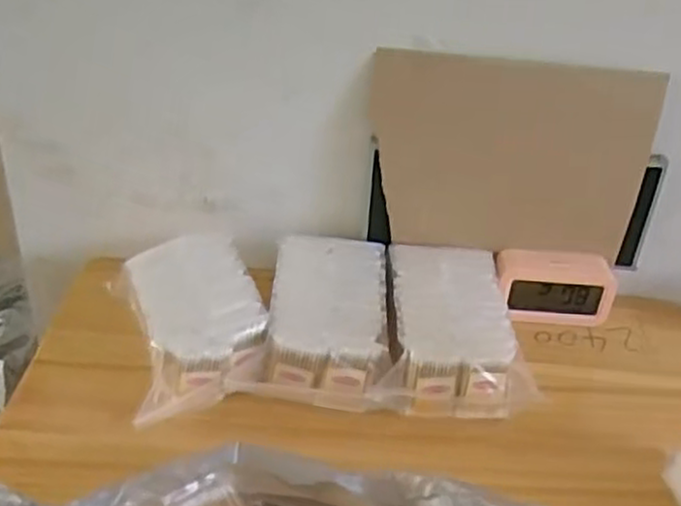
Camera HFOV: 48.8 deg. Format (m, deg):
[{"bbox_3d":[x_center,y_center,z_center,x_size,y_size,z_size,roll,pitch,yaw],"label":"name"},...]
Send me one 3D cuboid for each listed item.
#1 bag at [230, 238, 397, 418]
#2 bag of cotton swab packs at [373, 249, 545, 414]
[{"bbox_3d":[-0.018,0.070,0.838,0.156,0.076,0.210,6,33,2],"label":"bag"},{"bbox_3d":[0.120,0.082,0.839,0.158,0.081,0.208,4,33,-1],"label":"bag of cotton swab packs"}]

